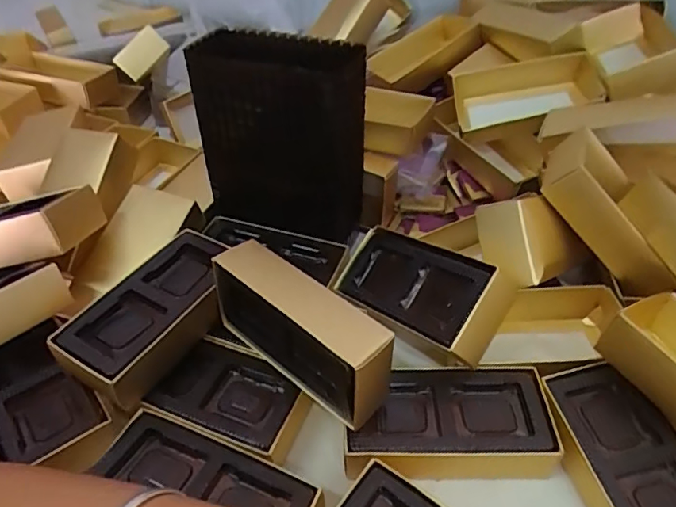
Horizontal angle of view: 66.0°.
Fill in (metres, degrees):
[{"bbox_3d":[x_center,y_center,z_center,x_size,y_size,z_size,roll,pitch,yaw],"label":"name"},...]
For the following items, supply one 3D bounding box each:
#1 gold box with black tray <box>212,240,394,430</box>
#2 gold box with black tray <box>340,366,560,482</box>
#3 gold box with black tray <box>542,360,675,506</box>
[{"bbox_3d":[-0.023,0.043,0.302,0.117,0.058,0.034,32,53,31],"label":"gold box with black tray"},{"bbox_3d":[0.062,0.098,0.300,0.113,0.029,0.059,-2,44,0],"label":"gold box with black tray"},{"bbox_3d":[0.155,0.117,0.278,0.059,0.033,0.113,-11,44,-9],"label":"gold box with black tray"}]

